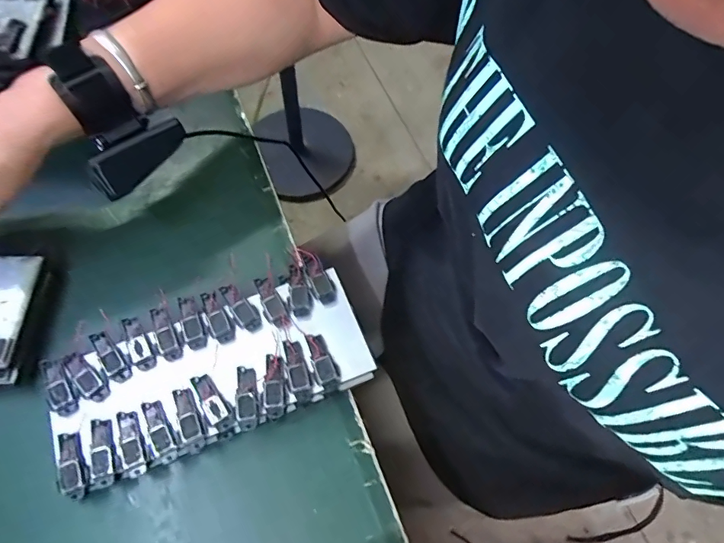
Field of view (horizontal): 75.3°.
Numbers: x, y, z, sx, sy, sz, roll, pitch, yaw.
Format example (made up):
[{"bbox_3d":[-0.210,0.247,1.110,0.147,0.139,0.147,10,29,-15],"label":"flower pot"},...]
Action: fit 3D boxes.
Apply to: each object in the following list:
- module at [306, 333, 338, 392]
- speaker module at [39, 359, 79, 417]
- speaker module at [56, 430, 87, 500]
[{"bbox_3d":[-0.027,0.059,0.310,0.014,0.004,0.040,-21,66,-9],"label":"module"},{"bbox_3d":[-0.193,0.073,0.298,0.015,0.004,0.040,-28,67,-12],"label":"speaker module"},{"bbox_3d":[-0.174,0.115,0.278,0.014,0.004,0.039,-21,66,-9],"label":"speaker module"}]

